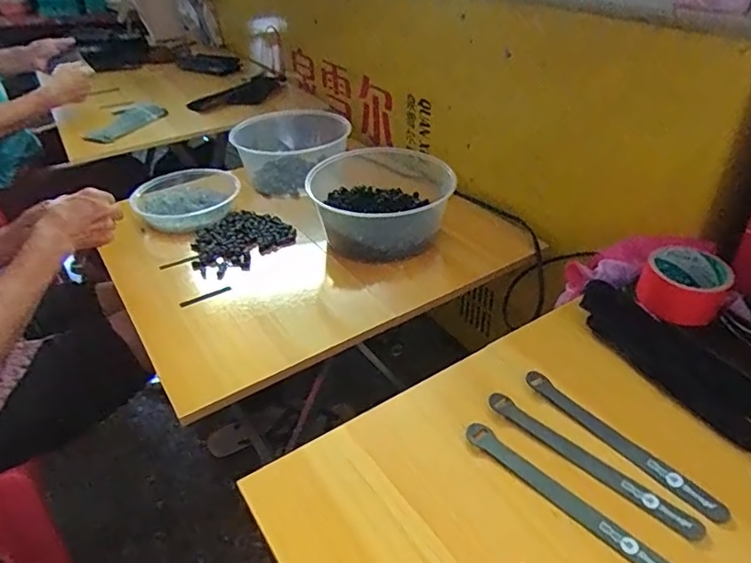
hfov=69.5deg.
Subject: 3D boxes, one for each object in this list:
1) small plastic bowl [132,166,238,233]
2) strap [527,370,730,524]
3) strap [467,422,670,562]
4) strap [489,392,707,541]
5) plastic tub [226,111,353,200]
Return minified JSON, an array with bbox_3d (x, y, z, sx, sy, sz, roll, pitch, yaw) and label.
[{"bbox_3d":[-0.360,-0.164,1.023,0.188,0.046,0.214,-20,39,-22],"label":"small plastic bowl"},{"bbox_3d":[0.220,0.143,0.495,0.020,0.006,0.196,-29,44,-26],"label":"strap"},{"bbox_3d":[0.157,0.181,0.450,0.023,0.006,0.197,-29,43,-32],"label":"strap"},{"bbox_3d":[0.186,0.156,0.478,0.022,0.008,0.196,-31,44,-33],"label":"strap"},{"bbox_3d":[-0.164,-0.262,1.088,0.203,0.110,0.238,-17,38,-18],"label":"plastic tub"}]

